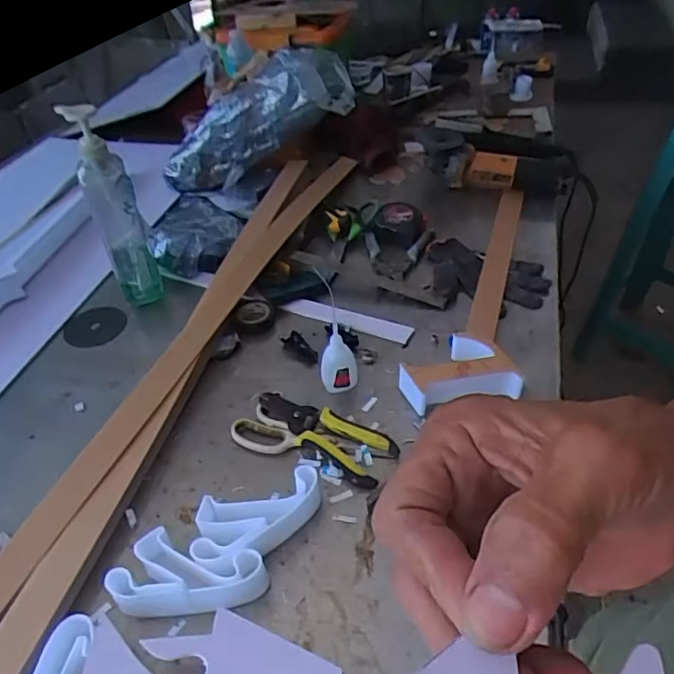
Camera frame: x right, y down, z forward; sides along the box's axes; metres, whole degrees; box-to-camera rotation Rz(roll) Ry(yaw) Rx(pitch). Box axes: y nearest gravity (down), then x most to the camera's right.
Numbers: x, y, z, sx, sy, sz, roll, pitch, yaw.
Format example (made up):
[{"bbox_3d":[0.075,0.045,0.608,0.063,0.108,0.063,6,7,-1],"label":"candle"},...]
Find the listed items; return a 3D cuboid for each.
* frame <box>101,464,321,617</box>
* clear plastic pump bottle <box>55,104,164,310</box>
[{"bbox_3d":[-0.103,0.199,0.543,0.211,0.039,0.098,-28,48,-25],"label":"frame"},{"bbox_3d":[-0.306,-0.170,0.792,0.063,0.280,0.081,-20,44,-17],"label":"clear plastic pump bottle"}]

